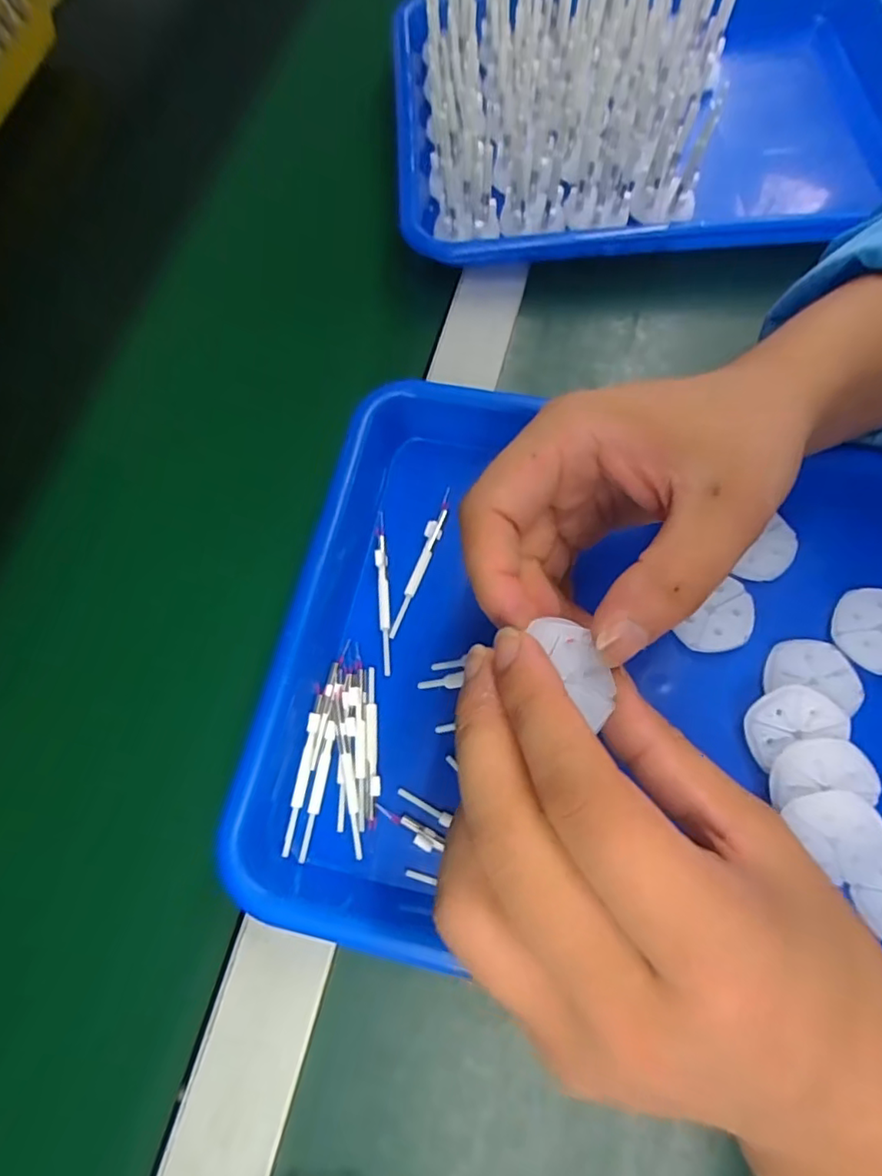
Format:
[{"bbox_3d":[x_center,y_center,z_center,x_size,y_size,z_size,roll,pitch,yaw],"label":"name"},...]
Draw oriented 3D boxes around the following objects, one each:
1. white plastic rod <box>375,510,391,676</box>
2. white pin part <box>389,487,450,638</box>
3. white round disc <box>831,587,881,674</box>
[{"bbox_3d":[-0.028,0.001,0.279,0.005,0.004,0.078,-4,70,1],"label":"white plastic rod"},{"bbox_3d":[-0.009,-0.013,0.283,0.007,0.005,0.077,16,72,8],"label":"white pin part"},{"bbox_3d":[0.196,0.018,0.259,0.037,0.004,0.037,-1,70,2],"label":"white round disc"}]

